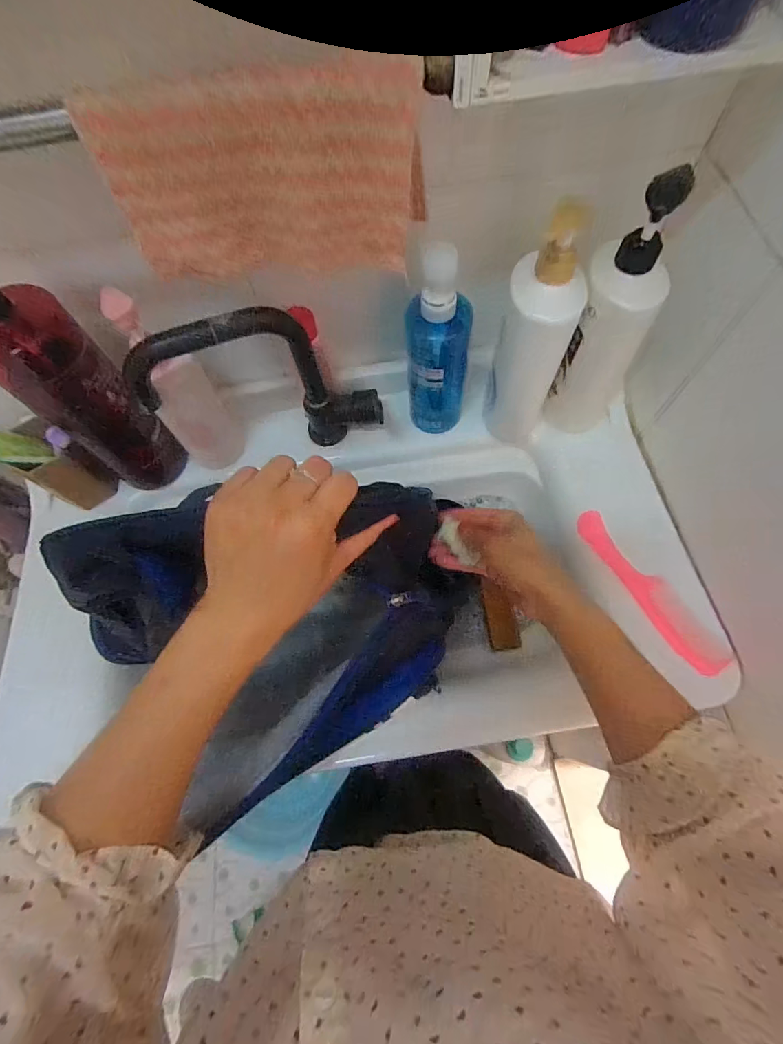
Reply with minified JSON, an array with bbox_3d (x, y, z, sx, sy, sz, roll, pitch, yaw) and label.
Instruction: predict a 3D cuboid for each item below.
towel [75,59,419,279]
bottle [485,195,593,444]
[{"bbox_3d":[-0.079,-0.228,0.306,0.198,0.115,0.023,-6,67,0],"label":"towel"},{"bbox_3d":[0.155,-0.198,0.485,0.078,0.260,0.072,23,70,12],"label":"bottle"}]

